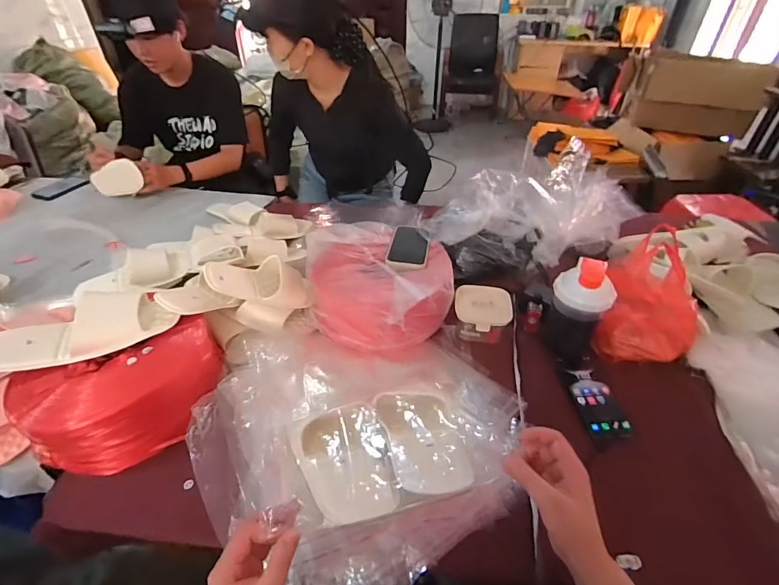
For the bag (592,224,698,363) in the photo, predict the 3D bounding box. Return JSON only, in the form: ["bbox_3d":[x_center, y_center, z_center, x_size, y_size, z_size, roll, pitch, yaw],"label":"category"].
[{"bbox_3d":[0.492,0.014,0.726,0.163,0.191,0.149,10,40,11],"label":"bag"}]

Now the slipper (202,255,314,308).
[{"bbox_3d":[-0.249,-0.027,0.750,0.205,0.066,0.093,8,31,-35],"label":"slipper"}]

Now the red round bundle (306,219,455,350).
[{"bbox_3d":[-0.018,-0.020,0.792,0.274,0.133,0.291,0,39,0],"label":"red round bundle"}]

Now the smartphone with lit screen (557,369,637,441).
[{"bbox_3d":[0.353,0.185,0.661,0.073,0.012,0.138,1,39,1],"label":"smartphone with lit screen"}]

